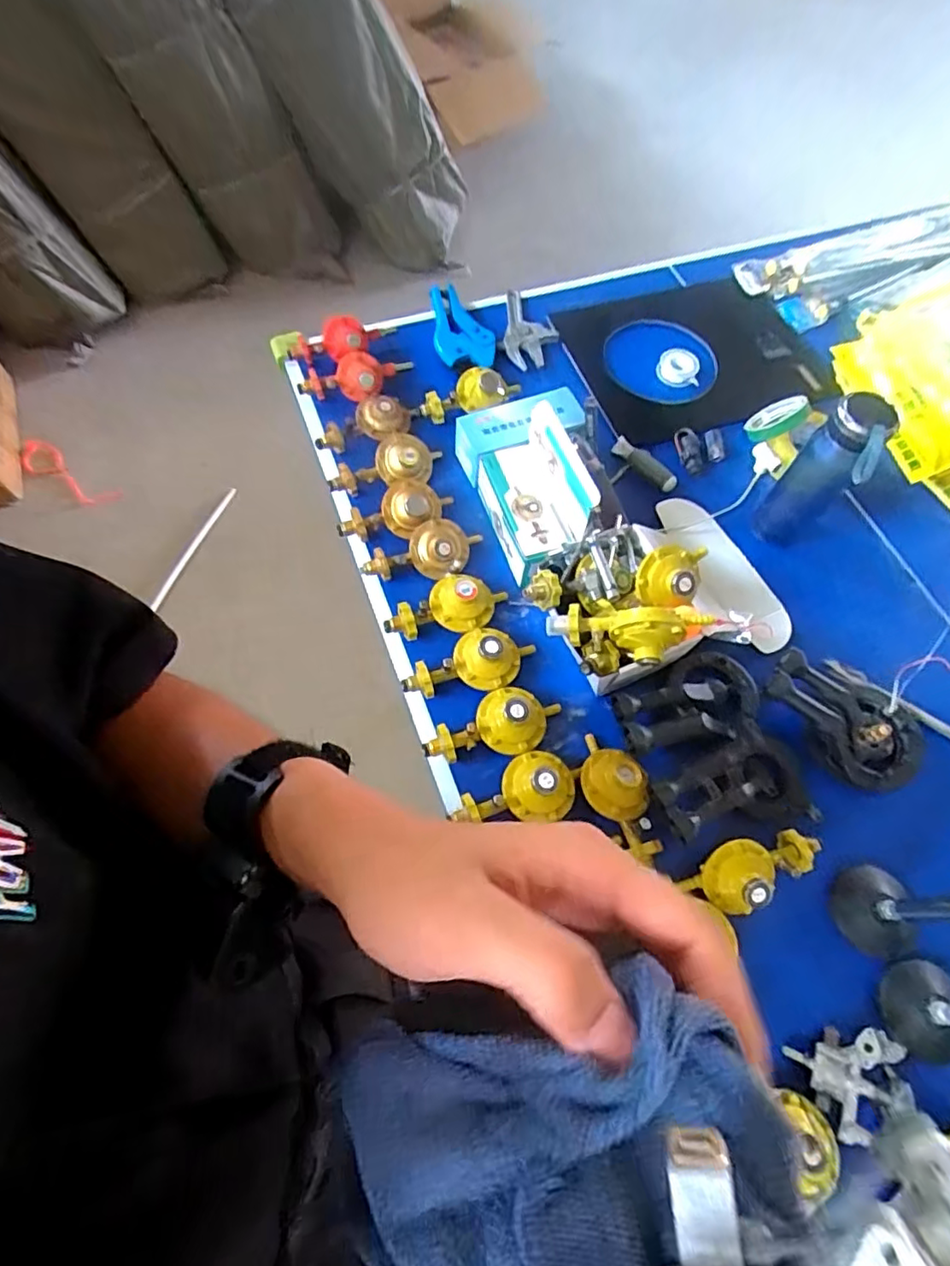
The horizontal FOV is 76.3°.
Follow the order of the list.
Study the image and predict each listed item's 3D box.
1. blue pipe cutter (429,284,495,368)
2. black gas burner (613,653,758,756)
[{"bbox_3d":[-0.022,-0.536,1.045,0.101,0.047,0.227,-4,65,-5],"label":"blue pipe cutter"},{"bbox_3d":[0.266,0.089,0.743,0.207,0.049,0.117,-18,65,-26],"label":"black gas burner"}]

